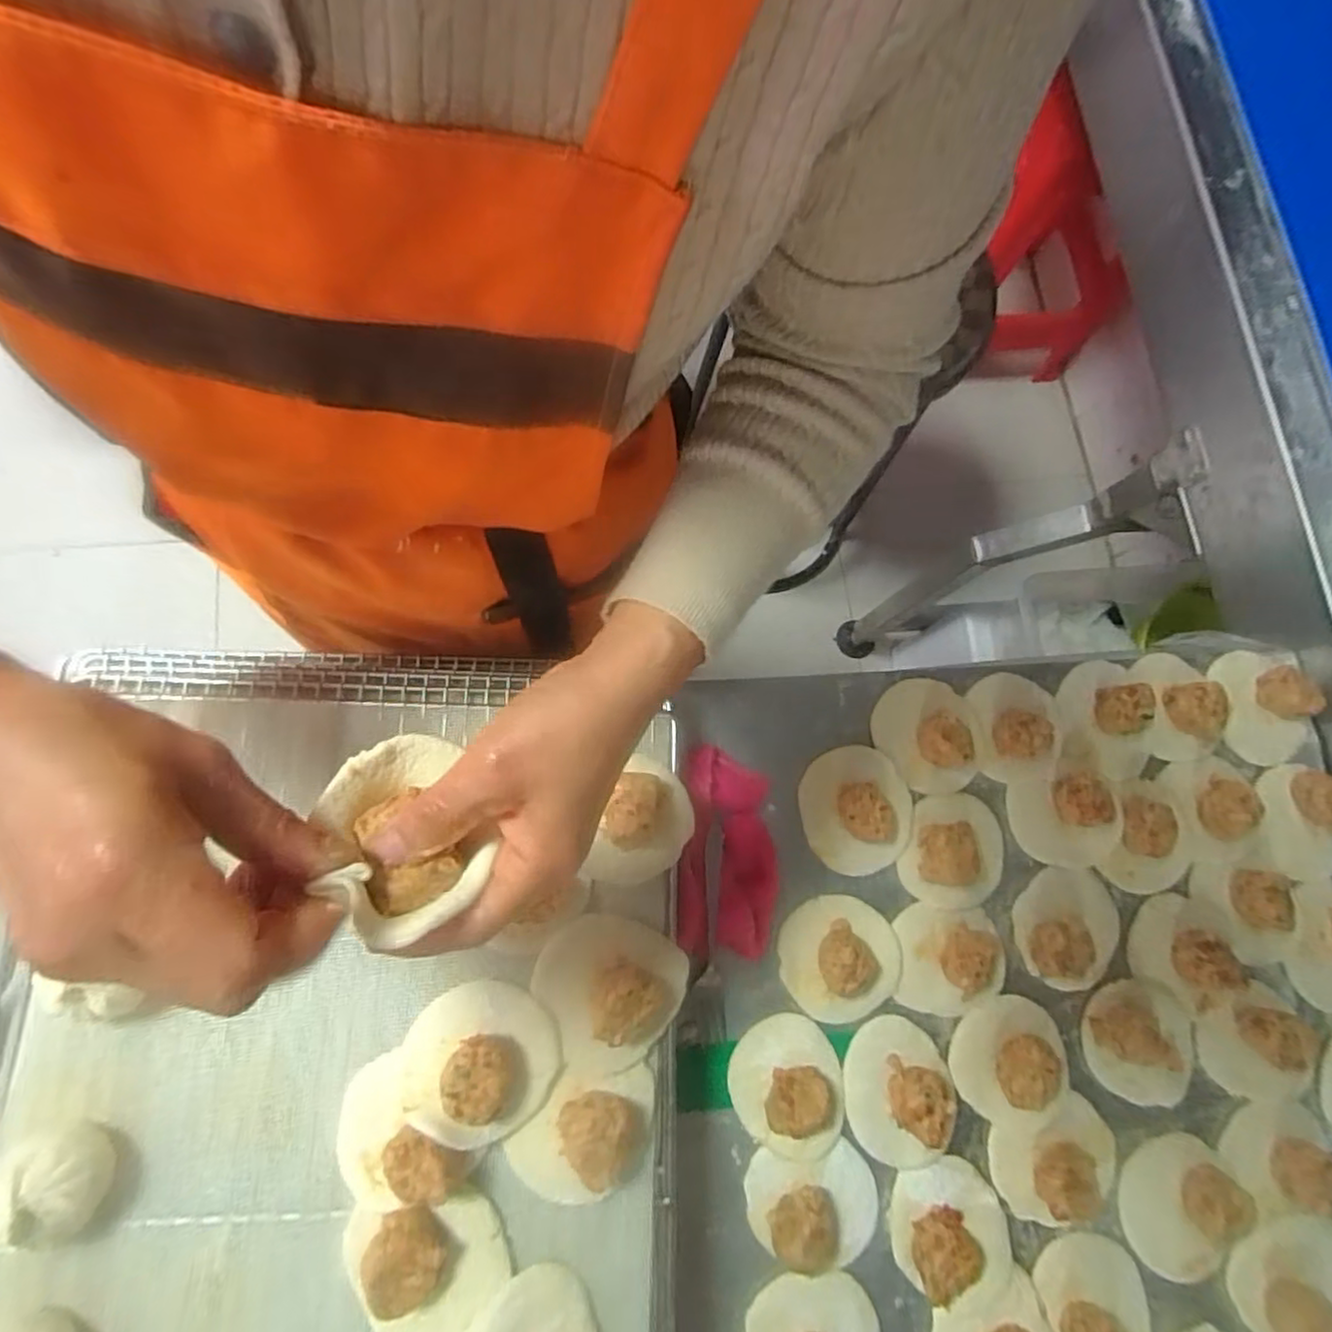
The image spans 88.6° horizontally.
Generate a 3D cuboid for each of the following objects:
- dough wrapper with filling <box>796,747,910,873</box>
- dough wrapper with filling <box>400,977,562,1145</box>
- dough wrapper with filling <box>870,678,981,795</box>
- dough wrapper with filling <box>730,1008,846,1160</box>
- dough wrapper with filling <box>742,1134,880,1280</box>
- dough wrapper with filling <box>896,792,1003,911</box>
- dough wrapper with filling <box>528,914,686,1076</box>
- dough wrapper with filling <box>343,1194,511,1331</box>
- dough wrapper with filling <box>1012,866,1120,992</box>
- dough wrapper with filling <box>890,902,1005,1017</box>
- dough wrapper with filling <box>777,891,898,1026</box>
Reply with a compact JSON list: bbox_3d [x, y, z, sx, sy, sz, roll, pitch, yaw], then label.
[{"bbox_3d":[0.148,0.110,0.523,0.083,0.034,0.095,-10,78,-7],"label":"dough wrapper with filling"},{"bbox_3d":[-0.108,0.228,0.390,0.089,0.041,0.079,26,76,1],"label":"dough wrapper with filling"},{"bbox_3d":[0.208,0.053,0.531,0.074,0.035,0.090,-37,83,-12],"label":"dough wrapper with filling"},{"bbox_3d":[0.085,0.292,0.466,0.077,0.039,0.090,-7,75,-5],"label":"dough wrapper with filling"},{"bbox_3d":[0.099,0.363,0.453,0.087,0.035,0.074,-2,78,-5],"label":"dough wrapper with filling"},{"bbox_3d":[0.226,0.142,0.520,0.079,0.037,0.085,1,77,-5],"label":"dough wrapper with filling"},{"bbox_3d":[-0.038,0.199,0.413,0.088,0.038,0.088,1,77,-5],"label":"dough wrapper with filling"},{"bbox_3d":[-0.131,0.336,0.368,0.082,0.032,0.085,-13,79,-8],"label":"dough wrapper with filling"},{"bbox_3d":[0.307,0.196,0.515,0.074,0.029,0.089,22,76,0],"label":"dough wrapper with filling"},{"bbox_3d":[0.213,0.217,0.501,0.081,0.034,0.072,4,77,-4],"label":"dough wrapper with filling"},{"bbox_3d":[0.130,0.215,0.494,0.089,0.037,0.085,1,77,-5],"label":"dough wrapper with filling"}]

